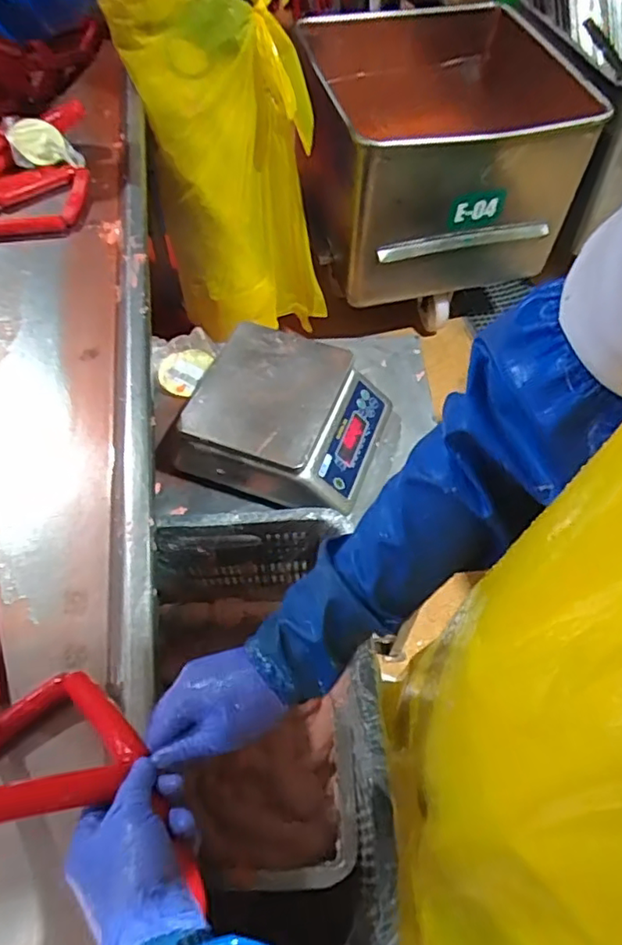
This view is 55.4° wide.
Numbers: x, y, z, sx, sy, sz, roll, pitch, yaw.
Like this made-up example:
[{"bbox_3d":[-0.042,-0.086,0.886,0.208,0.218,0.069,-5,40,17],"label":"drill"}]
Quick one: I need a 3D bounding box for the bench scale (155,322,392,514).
[{"bbox_3d":[-0.046,-0.083,0.877,0.292,0.107,0.229,19,60,12],"label":"bench scale"}]

